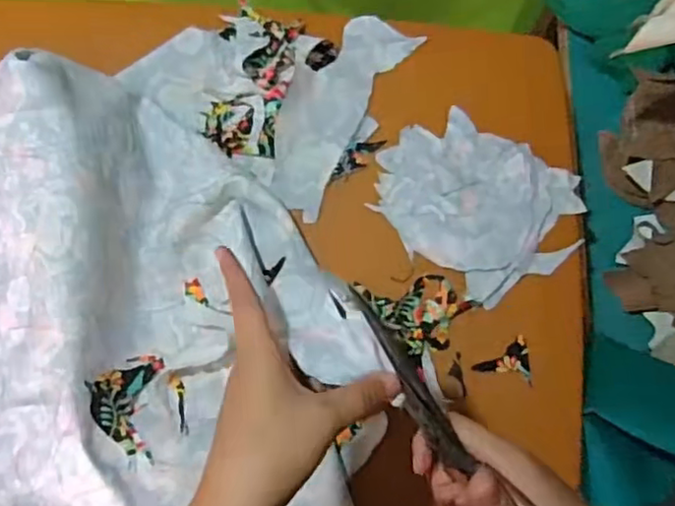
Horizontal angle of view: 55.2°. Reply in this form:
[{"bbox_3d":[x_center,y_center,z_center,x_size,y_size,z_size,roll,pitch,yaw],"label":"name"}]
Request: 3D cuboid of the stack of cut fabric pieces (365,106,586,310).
[{"bbox_3d":[0.125,-0.045,0.590,0.180,0.012,0.145,31,77,7],"label":"stack of cut fabric pieces"}]

